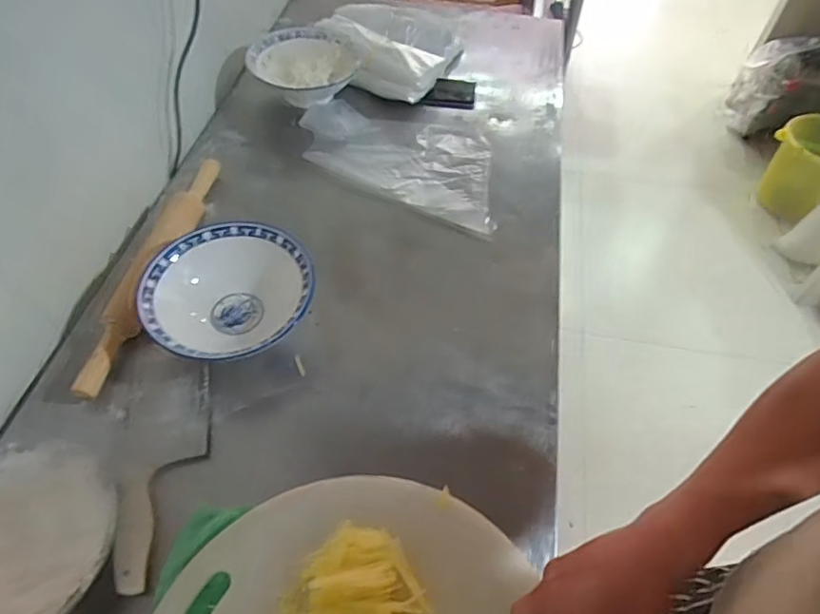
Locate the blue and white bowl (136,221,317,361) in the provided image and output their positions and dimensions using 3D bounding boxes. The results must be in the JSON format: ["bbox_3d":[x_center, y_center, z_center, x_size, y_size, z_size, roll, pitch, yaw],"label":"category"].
[{"bbox_3d":[-0.214,-0.009,0.656,0.189,0.072,0.188,1,54,-2],"label":"blue and white bowl"}]

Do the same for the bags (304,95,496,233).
[{"bbox_3d":[-0.021,-0.244,0.872,0.340,0.012,0.217,15,55,8],"label":"bags"}]

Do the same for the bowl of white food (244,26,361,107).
[{"bbox_3d":[-0.183,-0.413,0.946,0.180,0.068,0.166,2,54,-1],"label":"bowl of white food"}]

